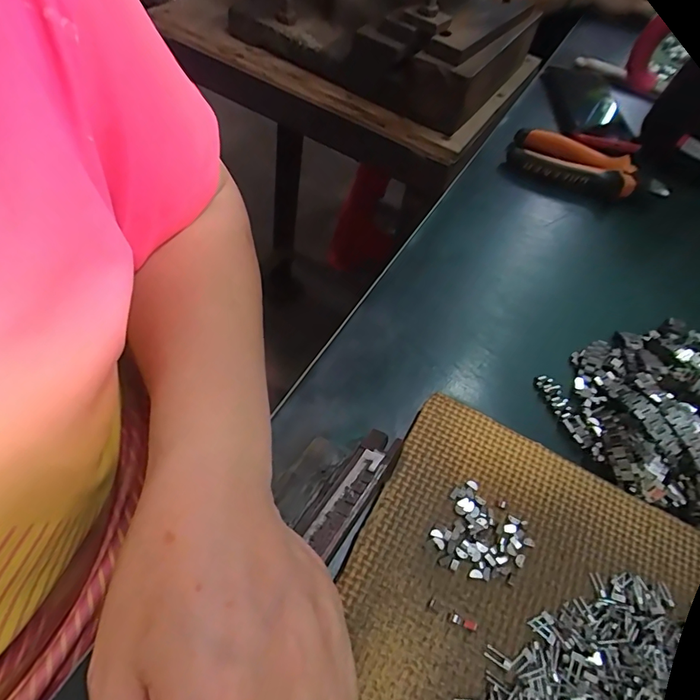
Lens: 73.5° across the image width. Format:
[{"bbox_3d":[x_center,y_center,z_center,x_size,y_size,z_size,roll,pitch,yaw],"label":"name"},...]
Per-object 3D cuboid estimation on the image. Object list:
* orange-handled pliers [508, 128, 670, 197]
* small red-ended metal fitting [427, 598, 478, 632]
[{"bbox_3d":[0.229,-0.178,0.456,0.146,0.024,0.057,23,55,6],"label":"orange-handled pliers"},{"bbox_3d":[0.048,0.124,0.219,0.023,0.004,0.006,27,55,10],"label":"small red-ended metal fitting"}]

